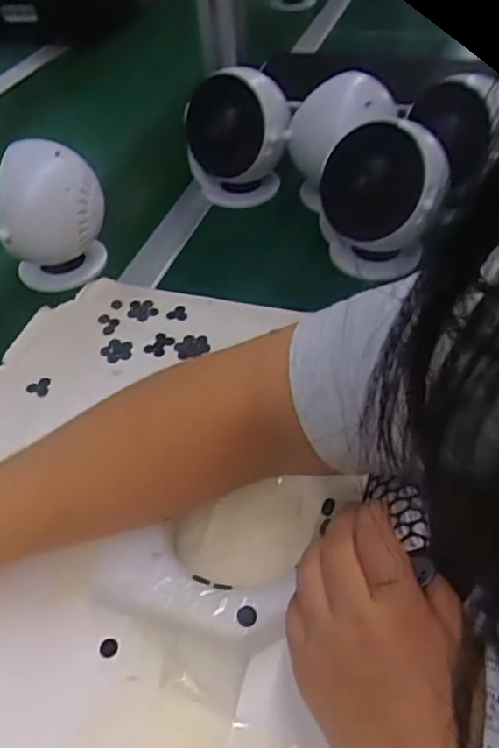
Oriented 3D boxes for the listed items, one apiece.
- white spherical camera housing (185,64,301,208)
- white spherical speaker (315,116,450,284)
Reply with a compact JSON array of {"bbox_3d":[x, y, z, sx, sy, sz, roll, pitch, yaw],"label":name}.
[{"bbox_3d":[-0.010,-0.249,0.638,0.108,0.126,0.108,-2,47,3],"label":"white spherical camera housing"},{"bbox_3d":[0.114,-0.152,0.530,0.102,0.115,0.092,2,47,6],"label":"white spherical speaker"}]

